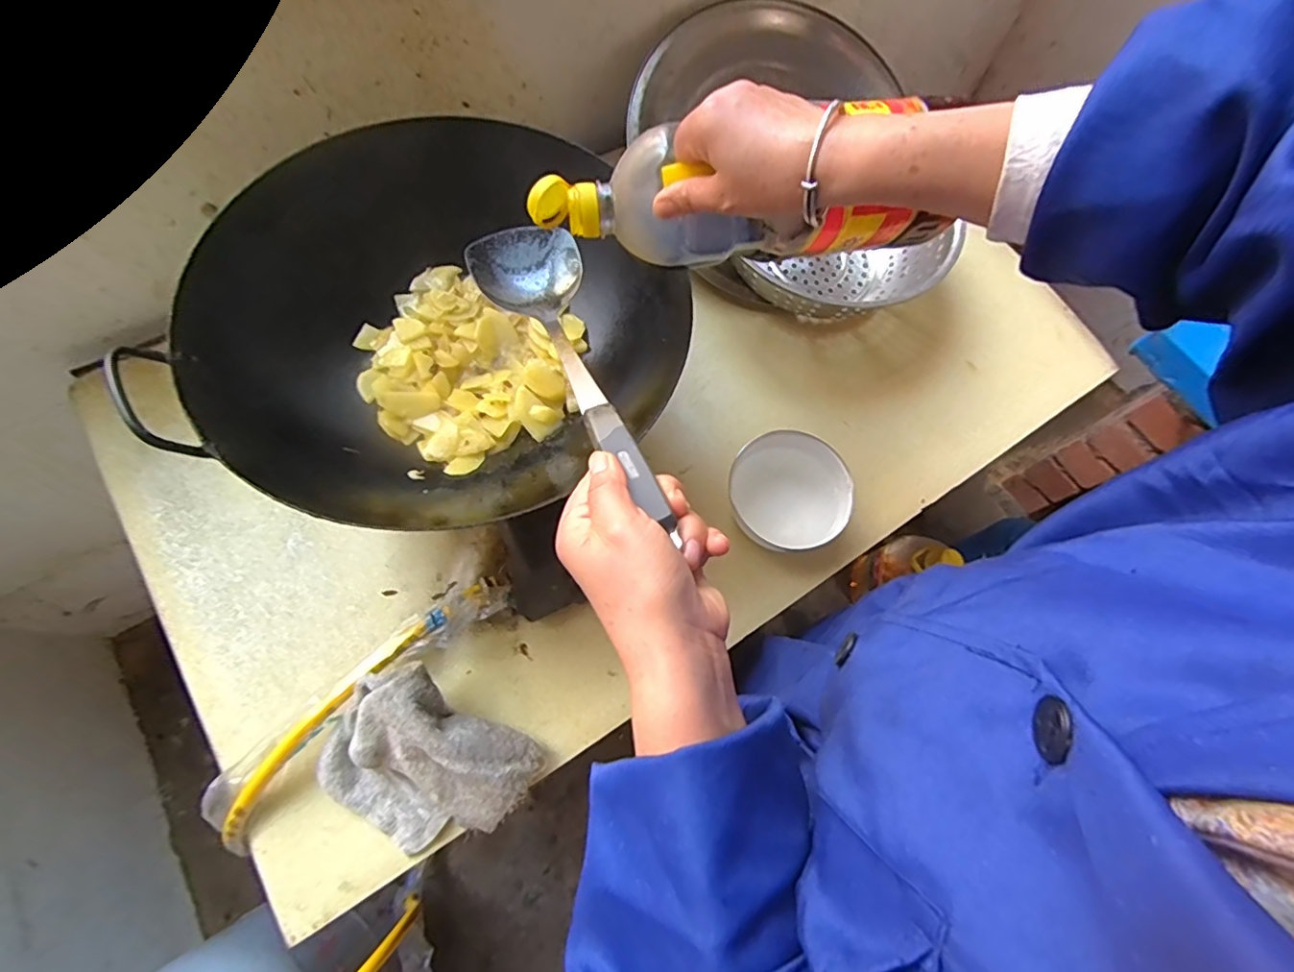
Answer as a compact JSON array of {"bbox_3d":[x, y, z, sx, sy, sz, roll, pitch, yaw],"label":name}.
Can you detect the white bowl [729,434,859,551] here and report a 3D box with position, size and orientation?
[{"bbox_3d":[0.174,0.010,0.679,0.144,0.060,0.151,1,70,-2],"label":"white bowl"}]

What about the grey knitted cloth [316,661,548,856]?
[{"bbox_3d":[-0.218,0.275,0.549,0.187,0.089,0.148,33,72,9],"label":"grey knitted cloth"}]

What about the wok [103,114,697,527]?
[{"bbox_3d":[-0.195,-0.156,0.564,0.457,0.133,0.358,-27,74,-11],"label":"wok"}]

